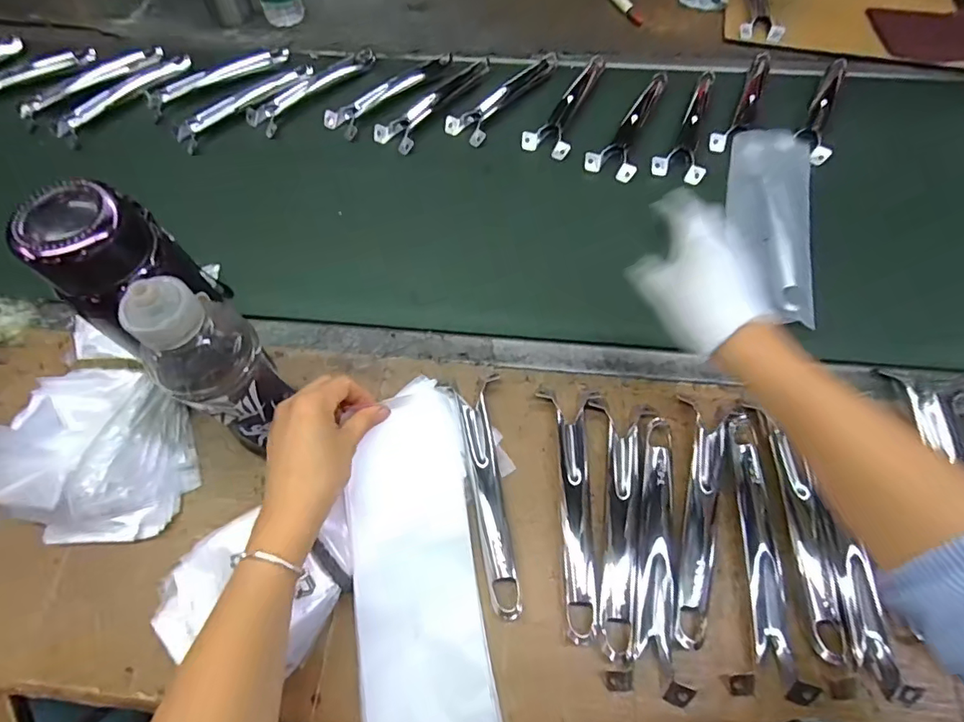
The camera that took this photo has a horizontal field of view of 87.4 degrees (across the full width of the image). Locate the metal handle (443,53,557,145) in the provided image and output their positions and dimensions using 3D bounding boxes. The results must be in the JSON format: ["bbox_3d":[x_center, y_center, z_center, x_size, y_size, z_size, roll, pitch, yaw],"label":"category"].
[{"bbox_3d":[0.042,-0.391,0.713,0.059,0.021,0.237,34,67,17],"label":"metal handle"}]

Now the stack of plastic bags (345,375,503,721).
[{"bbox_3d":[-0.054,0.170,0.415,0.101,0.021,0.316,-5,73,-10],"label":"stack of plastic bags"}]

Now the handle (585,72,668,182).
[{"bbox_3d":[0.201,-0.334,0.685,0.064,0.016,0.225,19,64,10],"label":"handle"}]

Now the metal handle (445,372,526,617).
[{"bbox_3d":[0.004,0.112,0.451,0.035,0.019,0.210,-8,62,-4],"label":"metal handle"}]

